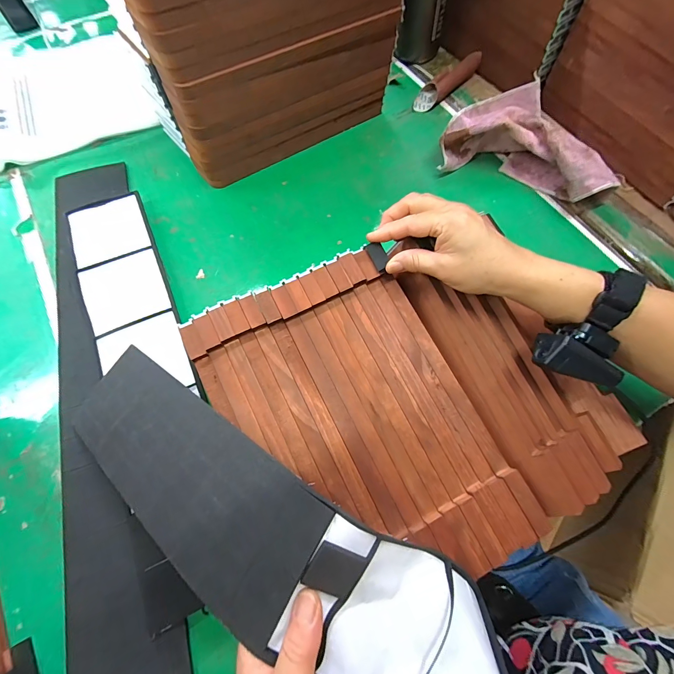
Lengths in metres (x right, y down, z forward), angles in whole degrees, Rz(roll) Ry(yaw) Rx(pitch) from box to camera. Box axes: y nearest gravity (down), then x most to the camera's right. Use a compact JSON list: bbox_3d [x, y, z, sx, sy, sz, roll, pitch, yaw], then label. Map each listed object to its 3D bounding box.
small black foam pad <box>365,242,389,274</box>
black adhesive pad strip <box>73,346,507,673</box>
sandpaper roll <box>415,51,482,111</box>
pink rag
[{"bbox_3d":[0.042,-0.080,0.331,0.014,0.006,0.033,-22,75,-9],"label":"small black foam pad"},{"bbox_3d":[-0.067,0.136,0.243,0.421,0.059,0.107,28,71,19],"label":"black adhesive pad strip"},{"bbox_3d":[0.180,-0.417,0.537,0.132,0.037,0.040,-39,75,-14],"label":"sandpaper roll"},{"bbox_3d":[0.271,-0.278,0.464,0.219,0.072,0.156,25,71,8],"label":"pink rag"}]

